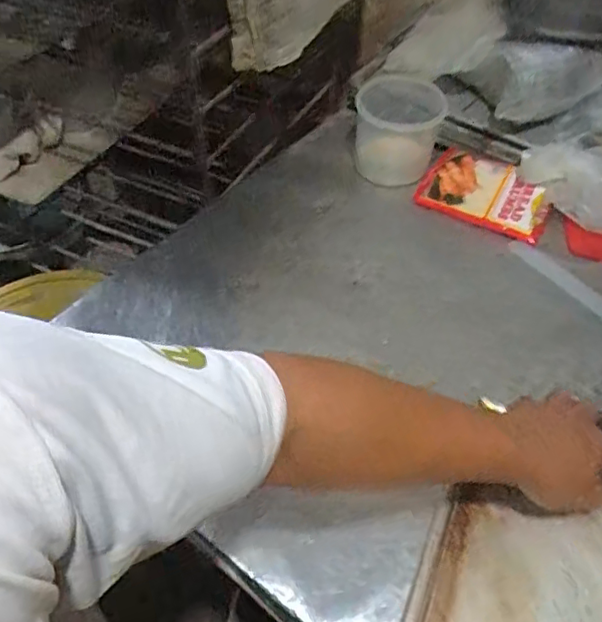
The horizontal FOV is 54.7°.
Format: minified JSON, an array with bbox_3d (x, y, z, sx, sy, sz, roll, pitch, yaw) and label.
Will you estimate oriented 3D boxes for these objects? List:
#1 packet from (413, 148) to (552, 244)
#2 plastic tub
[{"bbox_3d":[0.264,-0.171,0.827,0.177,0.022,0.107,24,77,18],"label":"packet"},{"bbox_3d":[0.140,-0.273,0.860,0.120,0.108,0.130,3,48,1],"label":"plastic tub"}]

